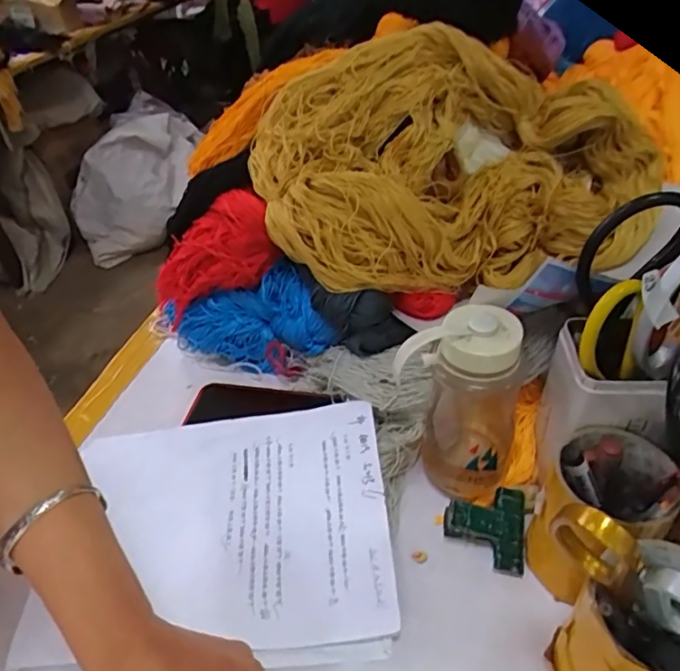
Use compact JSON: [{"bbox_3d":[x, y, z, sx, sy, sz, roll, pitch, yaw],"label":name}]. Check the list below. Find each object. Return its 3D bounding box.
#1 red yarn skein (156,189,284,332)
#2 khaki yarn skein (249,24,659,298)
[{"bbox_3d":[-0.142,-0.085,0.621,0.182,0.083,0.071,-31,32,29],"label":"red yarn skein"},{"bbox_3d":[0.109,-0.181,0.560,0.391,0.090,0.267,-4,82,-3],"label":"khaki yarn skein"}]

